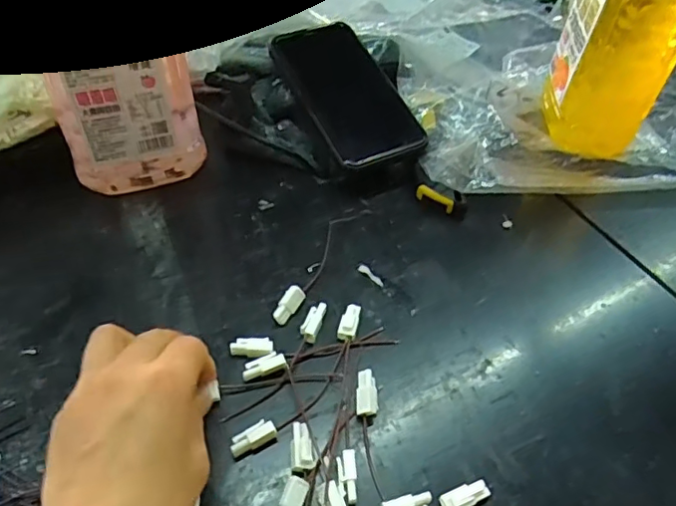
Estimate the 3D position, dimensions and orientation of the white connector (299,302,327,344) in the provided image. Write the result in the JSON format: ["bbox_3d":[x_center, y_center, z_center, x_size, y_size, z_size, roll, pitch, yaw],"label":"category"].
[{"bbox_3d":[-0.015,0.043,0.355,0.011,0.010,0.028,14,51,8],"label":"white connector"}]

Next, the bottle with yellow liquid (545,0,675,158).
[{"bbox_3d":[0.212,-0.177,0.412,0.067,0.213,0.074,1,50,-3],"label":"bottle with yellow liquid"}]

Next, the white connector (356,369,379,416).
[{"bbox_3d":[0.016,0.081,0.324,0.012,0.012,0.025,1,50,-2],"label":"white connector"}]

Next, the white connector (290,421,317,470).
[{"bbox_3d":[-0.020,0.104,0.303,0.012,0.010,0.025,-4,51,-7],"label":"white connector"}]

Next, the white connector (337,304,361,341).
[{"bbox_3d":[0.008,0.044,0.357,0.011,0.009,0.026,14,51,8],"label":"white connector"}]

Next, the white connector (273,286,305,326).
[{"bbox_3d":[-0.032,0.033,0.362,0.011,0.006,0.026,27,68,18],"label":"white connector"}]

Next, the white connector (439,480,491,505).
[{"bbox_3d":[0.065,0.126,0.291,0.025,0.008,0.011,-16,53,-16],"label":"white connector"}]

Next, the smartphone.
[{"bbox_3d":[0.009,-0.130,0.456,0.082,0.008,0.139,-23,70,-23],"label":"smartphone"}]

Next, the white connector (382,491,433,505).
[{"bbox_3d":[0.034,0.128,0.285,0.025,0.012,0.009,-8,51,-10],"label":"white connector"}]

